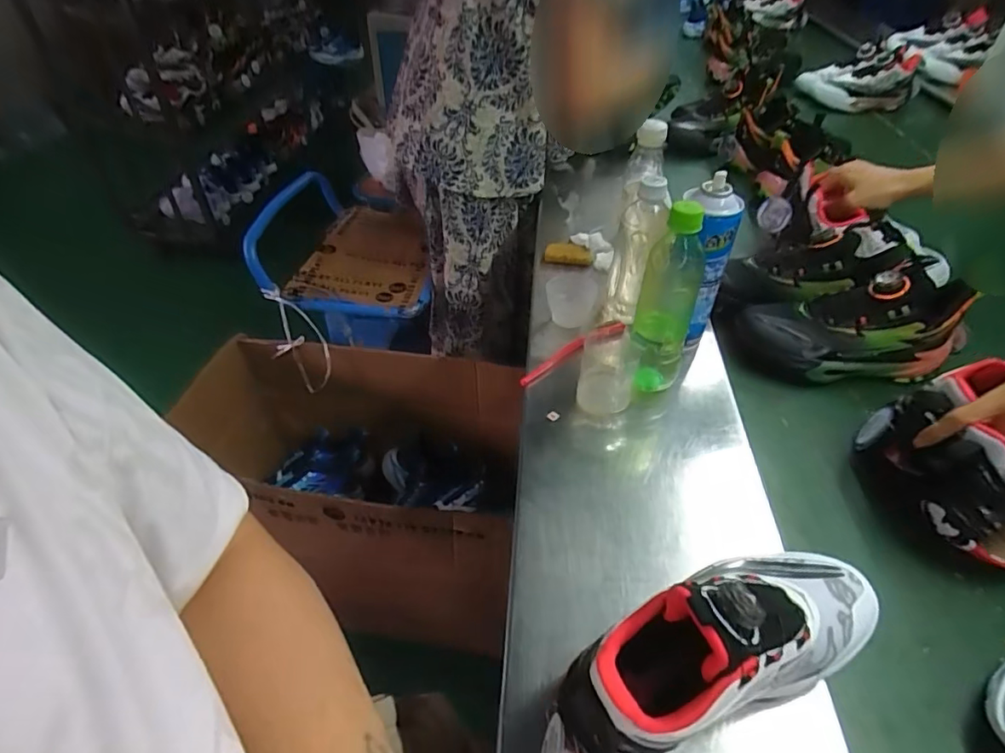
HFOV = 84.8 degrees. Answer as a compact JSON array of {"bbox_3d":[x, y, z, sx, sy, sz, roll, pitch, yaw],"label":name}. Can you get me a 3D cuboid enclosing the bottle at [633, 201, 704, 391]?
[{"bbox_3d":[0.169,-0.066,0.577,0.055,0.227,0.058,12,48,17],"label":"bottle"}]

